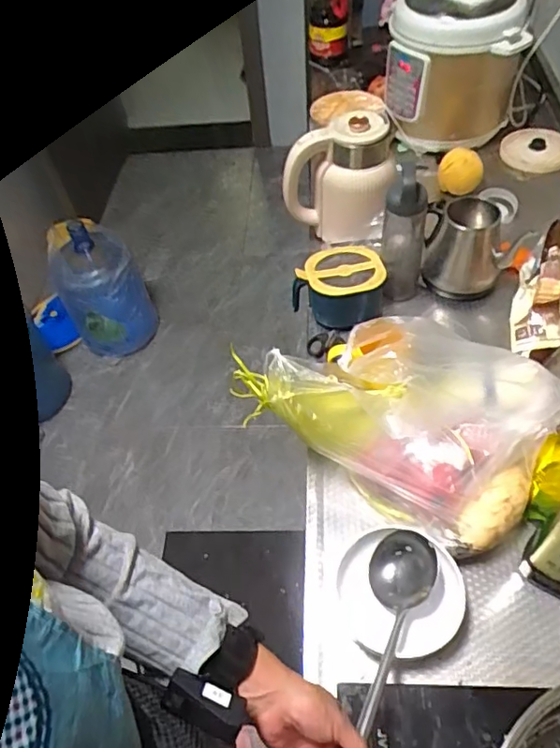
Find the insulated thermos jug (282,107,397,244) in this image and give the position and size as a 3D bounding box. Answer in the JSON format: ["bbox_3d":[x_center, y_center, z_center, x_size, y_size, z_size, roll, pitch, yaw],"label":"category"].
[{"bbox_3d":[0.105,-0.337,1.041,0.199,0.198,0.161,-3,53,4],"label":"insulated thermos jug"}]

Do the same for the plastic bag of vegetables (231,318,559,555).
[{"bbox_3d":[0.167,0.035,0.791,0.389,0.141,0.274,26,60,23],"label":"plastic bag of vegetables"}]

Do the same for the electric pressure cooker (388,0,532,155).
[{"bbox_3d":[0.366,-0.650,1.233,0.267,0.341,0.274,0,53,6],"label":"electric pressure cooker"}]

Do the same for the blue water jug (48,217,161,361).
[{"bbox_3d":[-0.577,-0.257,1.890,0.264,0.429,0.256,-27,55,-14],"label":"blue water jug"}]

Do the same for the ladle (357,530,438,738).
[{"bbox_3d":[0.091,0.349,0.591,0.074,0.079,0.412,14,40,16],"label":"ladle"}]

